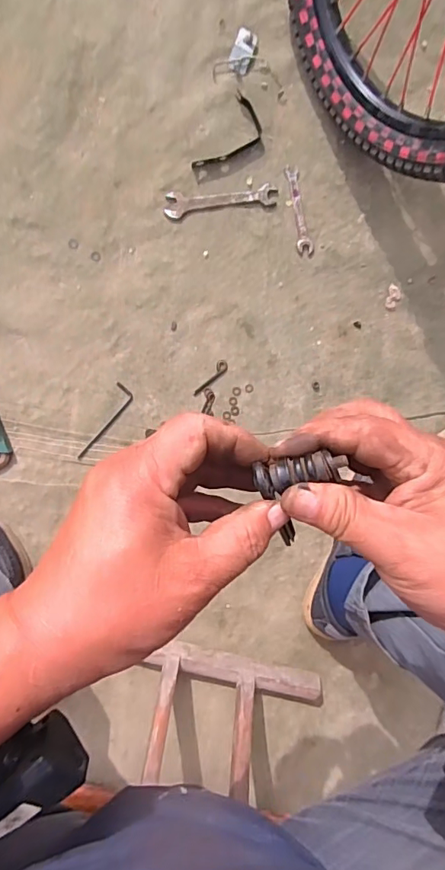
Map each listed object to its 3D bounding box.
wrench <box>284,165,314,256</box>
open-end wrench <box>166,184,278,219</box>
[{"bbox_3d":[0.105,-0.306,0.671,0.023,0.004,0.115,-13,96,-6],"label":"wrench"},{"bbox_3d":[-0.002,-0.315,0.657,0.151,0.004,0.031,-11,95,-6],"label":"open-end wrench"}]

